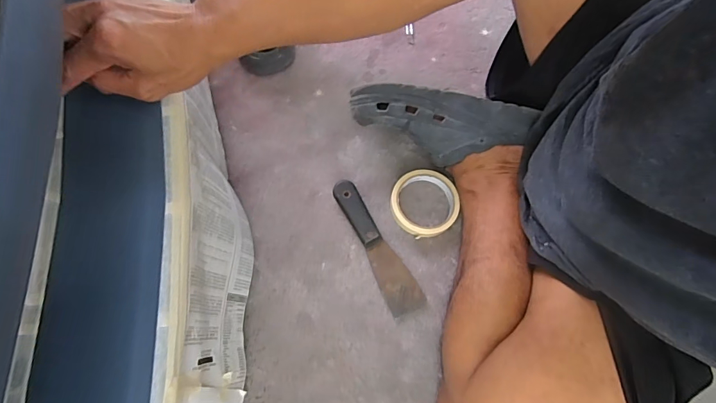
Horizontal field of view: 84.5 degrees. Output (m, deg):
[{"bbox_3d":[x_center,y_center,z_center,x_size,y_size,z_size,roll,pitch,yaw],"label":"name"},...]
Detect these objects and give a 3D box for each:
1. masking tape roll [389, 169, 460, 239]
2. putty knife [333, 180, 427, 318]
[{"bbox_3d":[0.094,0.003,0.556,0.093,0.020,0.096,1,70,-2],"label":"masking tape roll"},{"bbox_3d":[0.026,0.057,0.535,0.046,0.015,0.194,-25,72,-11],"label":"putty knife"}]

